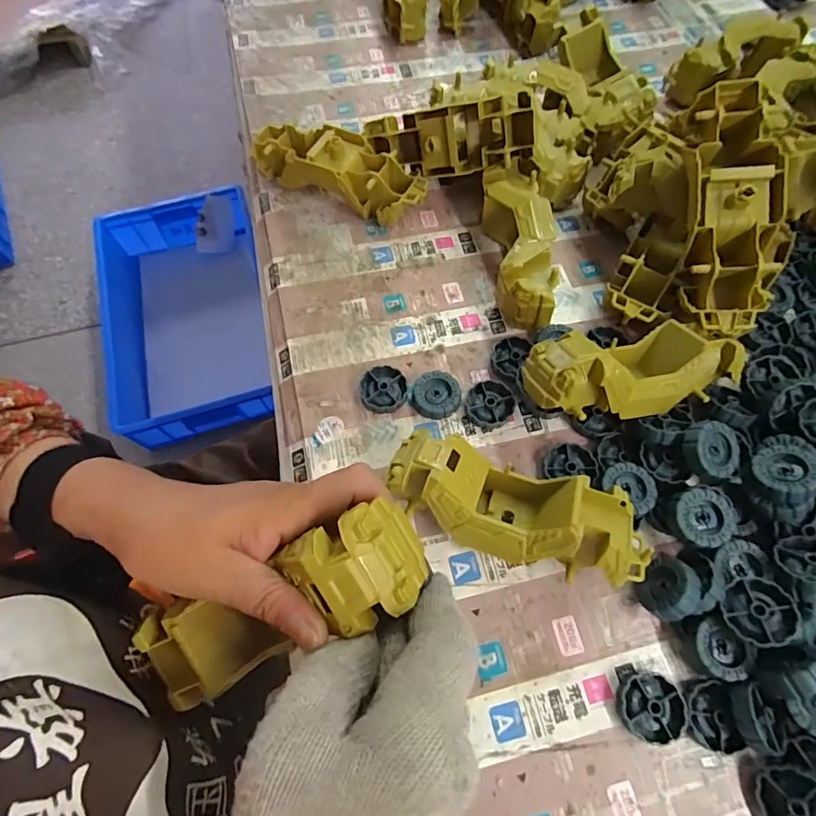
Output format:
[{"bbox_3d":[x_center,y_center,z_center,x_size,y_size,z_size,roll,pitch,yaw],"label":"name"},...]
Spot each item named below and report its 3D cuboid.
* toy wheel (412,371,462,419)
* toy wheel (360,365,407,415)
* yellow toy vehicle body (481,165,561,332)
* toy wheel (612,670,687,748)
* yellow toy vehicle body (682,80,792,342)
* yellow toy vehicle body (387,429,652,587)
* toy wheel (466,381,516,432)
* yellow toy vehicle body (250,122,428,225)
[{"bbox_3d":[0.024,-0.009,0.387,0.037,0.013,0.039,0,65,0],"label":"toy wheel"},{"bbox_3d":[-0.020,-0.014,0.390,0.036,0.012,0.039,0,65,0],"label":"toy wheel"},{"bbox_3d":[0.097,-0.141,0.424,0.049,0.059,0.153,-3,65,-2],"label":"yellow toy vehicle body"},{"bbox_3d":[0.153,0.189,0.301,0.041,0.013,0.038,0,65,0],"label":"toy wheel"},{"bbox_3d":[0.239,-0.148,0.354,0.064,0.049,0.183,0,92,-1],"label":"yellow toy vehicle body"},{"bbox_3d":[0.071,0.070,0.322,0.168,0.067,0.060,17,66,7],"label":"yellow toy vehicle body"},{"bbox_3d":[0.066,-0.002,0.383,0.037,0.013,0.040,0,65,0],"label":"toy wheel"},{"bbox_3d":[-0.068,-0.233,0.471,0.180,0.052,0.058,26,68,11],"label":"yellow toy vehicle body"}]

